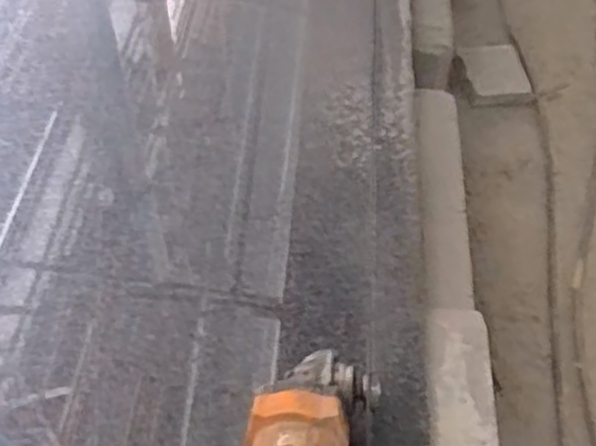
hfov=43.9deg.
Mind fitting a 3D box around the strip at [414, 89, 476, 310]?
[{"bbox_3d":[0.168,-0.036,0.833,0.072,0.022,0.322,26,46,-24],"label":"strip"}]

